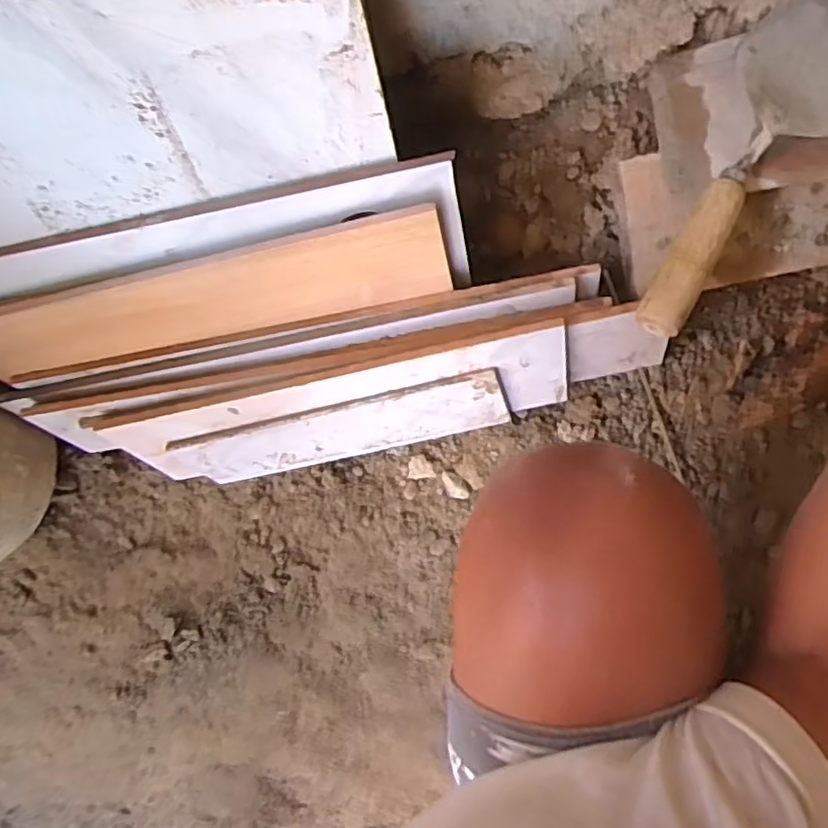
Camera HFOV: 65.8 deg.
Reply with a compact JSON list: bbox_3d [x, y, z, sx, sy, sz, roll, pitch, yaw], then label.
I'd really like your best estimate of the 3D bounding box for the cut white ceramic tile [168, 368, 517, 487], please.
[{"bbox_3d":[-0.066,0.017,0.577,0.295,0.093,0.012,-13,62,14],"label":"cut white ceramic tile"}]

